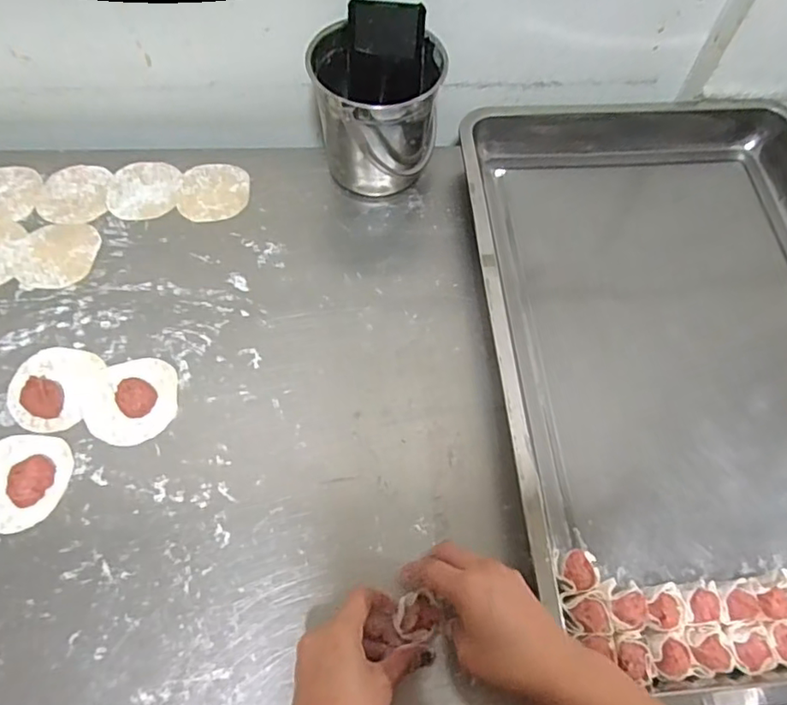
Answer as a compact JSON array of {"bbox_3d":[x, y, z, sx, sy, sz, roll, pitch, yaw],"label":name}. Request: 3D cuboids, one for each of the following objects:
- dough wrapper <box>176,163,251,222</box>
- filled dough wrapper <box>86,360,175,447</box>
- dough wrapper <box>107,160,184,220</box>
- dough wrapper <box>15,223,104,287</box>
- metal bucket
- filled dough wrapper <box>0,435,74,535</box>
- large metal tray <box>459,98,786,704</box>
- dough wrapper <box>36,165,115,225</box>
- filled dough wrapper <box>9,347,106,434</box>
[{"bbox_3d":[-0.201,-0.180,0.658,0.077,0.004,0.082,-2,63,-5],"label":"dough wrapper"},{"bbox_3d":[-0.238,0.039,0.529,0.078,0.020,0.083,2,63,-3],"label":"filled dough wrapper"},{"bbox_3d":[-0.277,-0.182,0.652,0.076,0.004,0.084,3,63,-2],"label":"dough wrapper"},{"bbox_3d":[-0.346,-0.100,0.604,0.077,0.004,0.075,1,63,-3],"label":"dough wrapper"},{"bbox_3d":[-0.015,-0.250,0.629,0.128,0.135,0.128,2,63,-3],"label":"metal bucket"},{"bbox_3d":[-0.316,0.107,0.494,0.077,0.016,0.080,2,63,-3],"label":"filled dough wrapper"},{"bbox_3d":[0.285,-0.021,0.569,0.388,0.056,0.619,-2,63,-5],"label":"large metal tray"},{"bbox_3d":[-0.351,-0.174,0.648,0.073,0.004,0.086,-2,63,-5],"label":"dough wrapper"},{"bbox_3d":[-0.318,0.029,0.540,0.075,0.018,0.082,9,63,1],"label":"filled dough wrapper"}]

